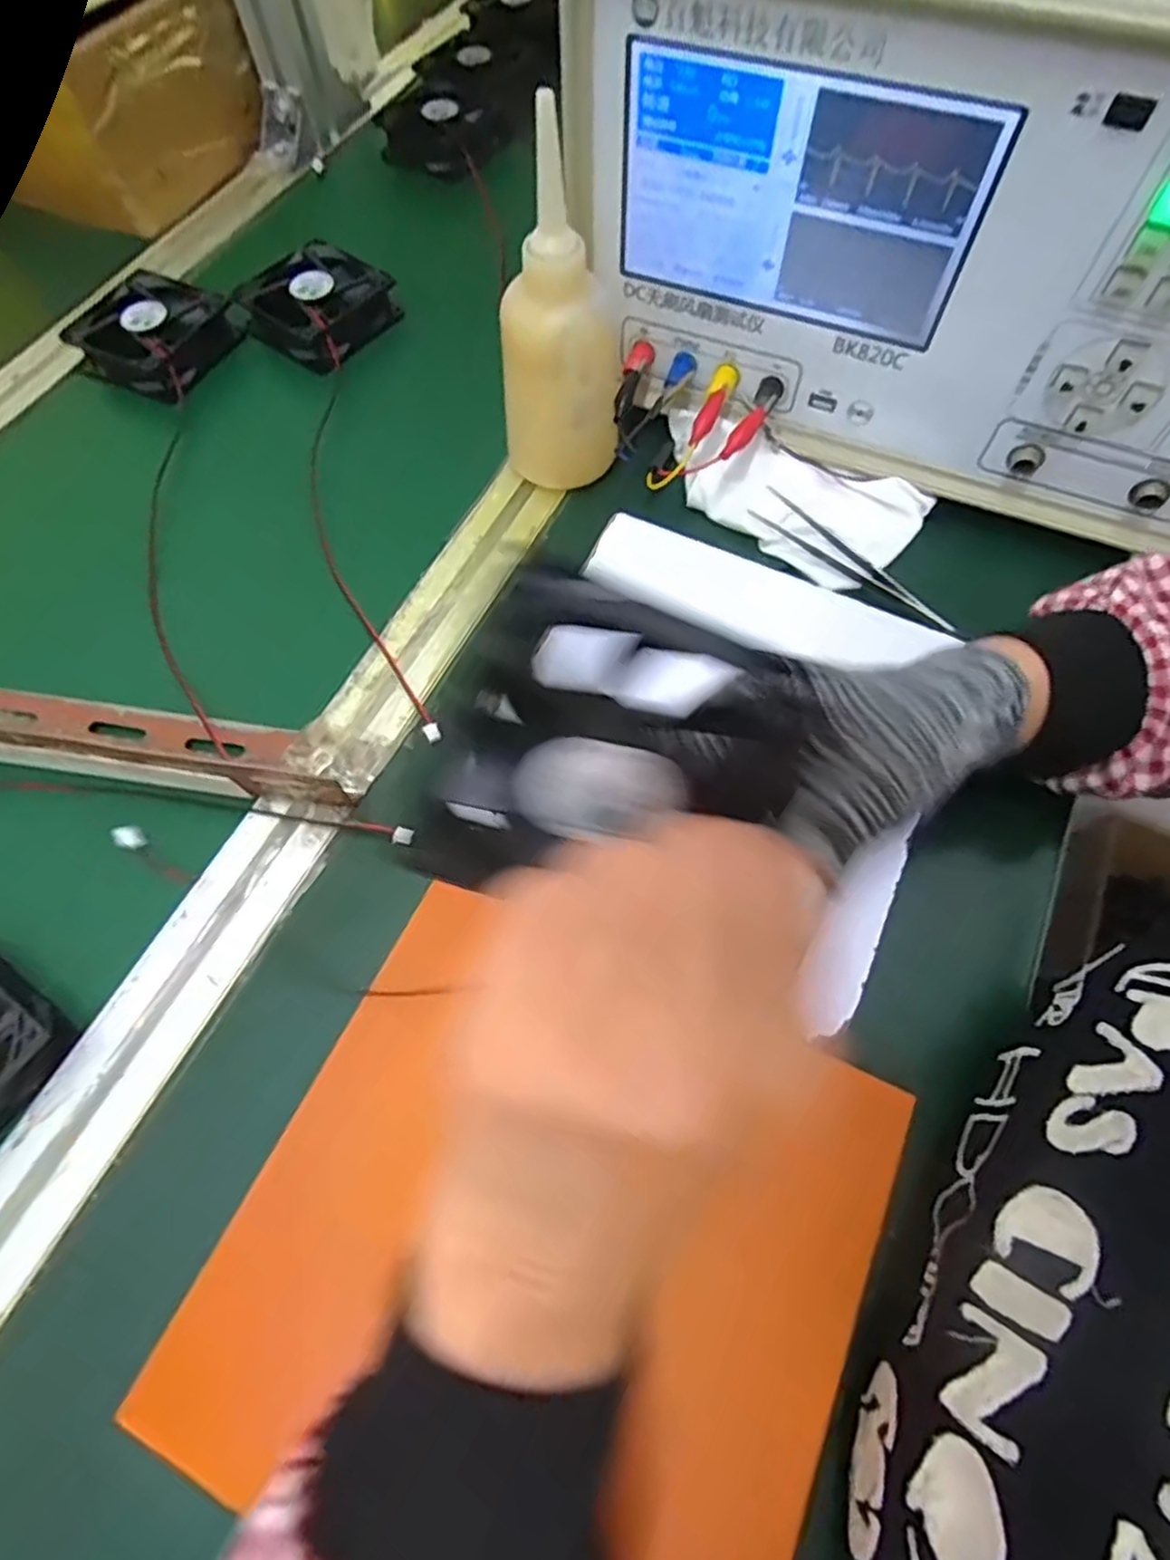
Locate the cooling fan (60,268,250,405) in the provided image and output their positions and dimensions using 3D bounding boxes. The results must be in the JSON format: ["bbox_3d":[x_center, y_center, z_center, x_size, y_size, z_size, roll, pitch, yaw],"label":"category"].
[{"bbox_3d":[-0.277,-0.290,0.458,0.076,0.025,0.080,24,67,14],"label":"cooling fan"}]

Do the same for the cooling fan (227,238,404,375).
[{"bbox_3d":[-0.177,-0.316,0.468,0.088,0.023,0.084,35,70,18],"label":"cooling fan"}]

